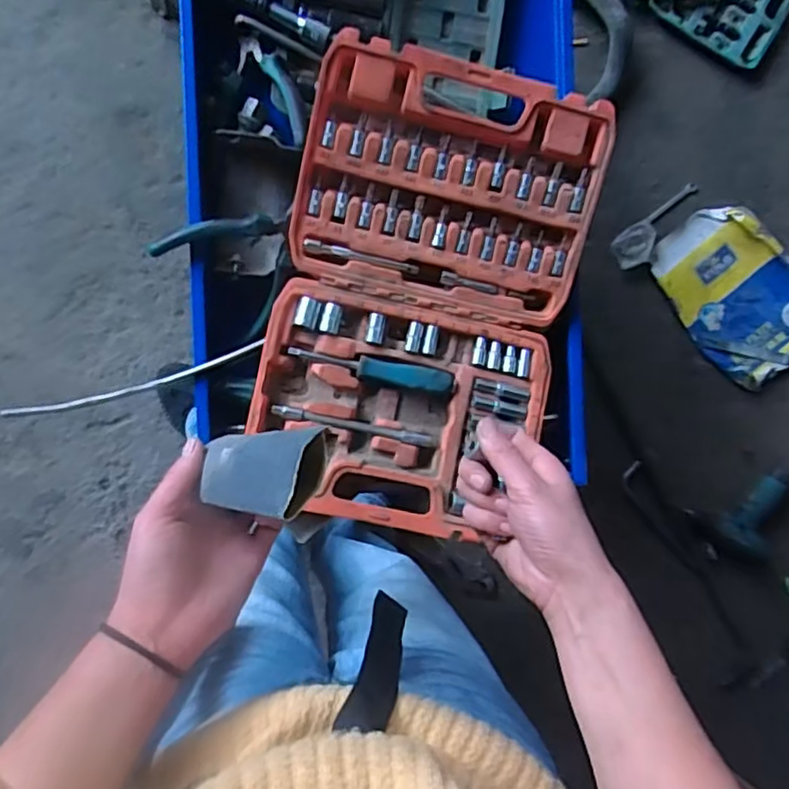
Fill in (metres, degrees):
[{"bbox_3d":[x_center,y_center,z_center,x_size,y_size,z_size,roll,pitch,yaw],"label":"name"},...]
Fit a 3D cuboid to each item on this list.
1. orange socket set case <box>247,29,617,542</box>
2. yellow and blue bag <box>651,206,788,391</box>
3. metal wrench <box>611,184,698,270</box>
[{"bbox_3d":[0.026,-0.076,0.558,0.242,0.047,0.377,12,93,-5],"label":"orange socket set case"},{"bbox_3d":[0.678,-0.198,1.307,0.229,0.040,0.352,-38,88,7],"label":"yellow and blue bag"},{"bbox_3d":[0.497,-0.311,1.249,0.188,0.027,0.073,-36,96,-1],"label":"metal wrench"}]

